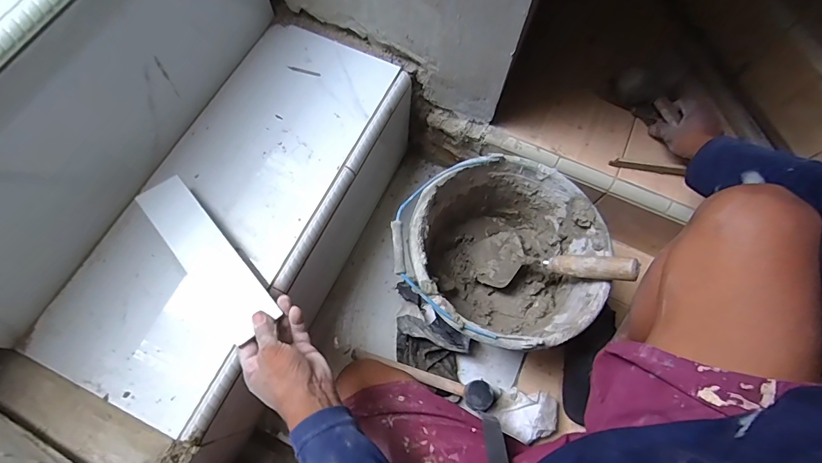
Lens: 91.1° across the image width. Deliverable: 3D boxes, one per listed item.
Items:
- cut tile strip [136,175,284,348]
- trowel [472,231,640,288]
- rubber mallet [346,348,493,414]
[{"bbox_3d":[-0.256,0.026,0.502,0.061,0.013,0.240,-38,76,-15],"label":"cut tile strip"},{"bbox_3d":[0.202,0.049,0.632,0.272,0.043,0.090,4,61,42],"label":"trowel"},{"bbox_3d":[0.020,0.252,0.715,0.254,0.071,0.048,15,68,17],"label":"rubber mallet"}]

